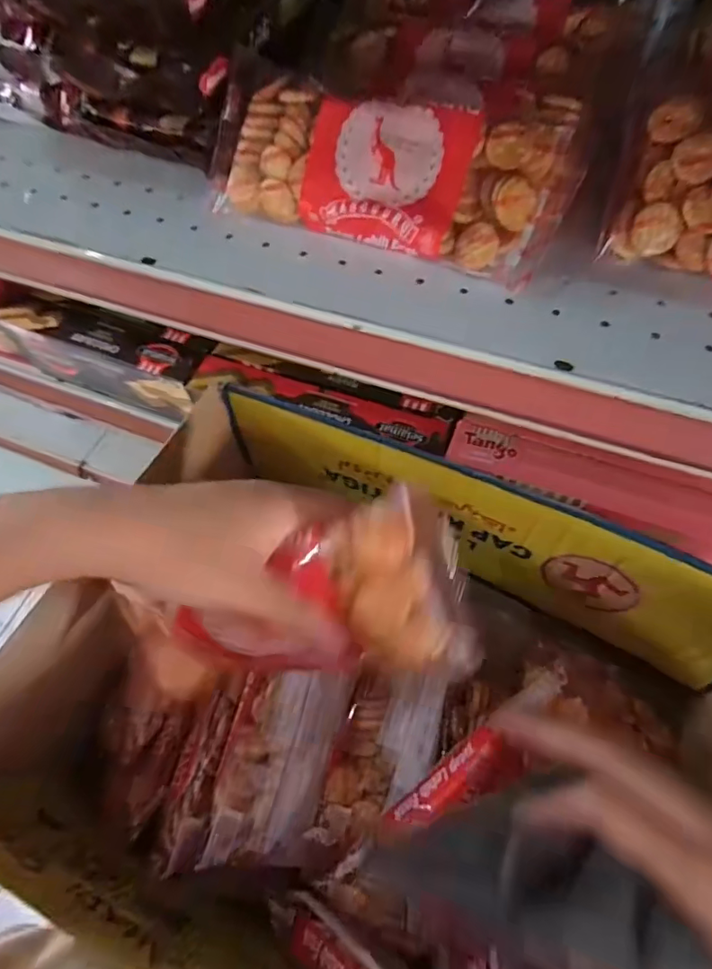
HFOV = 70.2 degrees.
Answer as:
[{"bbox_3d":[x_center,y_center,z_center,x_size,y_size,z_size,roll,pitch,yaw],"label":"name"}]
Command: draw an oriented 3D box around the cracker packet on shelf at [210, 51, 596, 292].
[{"bbox_3d":[0.014,-0.177,0.290,0.204,0.040,0.079,21,105,11],"label":"cracker packet on shelf"}]

